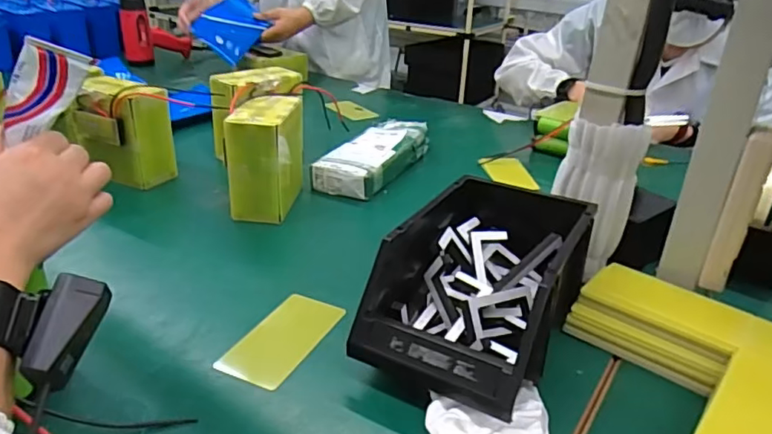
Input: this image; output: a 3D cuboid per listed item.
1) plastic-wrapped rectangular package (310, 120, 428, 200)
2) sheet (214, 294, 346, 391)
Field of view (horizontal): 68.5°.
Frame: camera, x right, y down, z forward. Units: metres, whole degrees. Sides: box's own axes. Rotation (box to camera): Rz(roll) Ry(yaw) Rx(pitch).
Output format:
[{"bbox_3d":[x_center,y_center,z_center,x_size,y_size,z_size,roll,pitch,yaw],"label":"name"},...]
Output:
[{"bbox_3d":[-0.016,-0.104,0.989,0.097,0.058,0.277,15,29,22],"label":"plastic-wrapped rectangular package"},{"bbox_3d":[-0.105,0.124,0.585,0.077,0.005,0.135,11,29,21],"label":"sheet"}]

